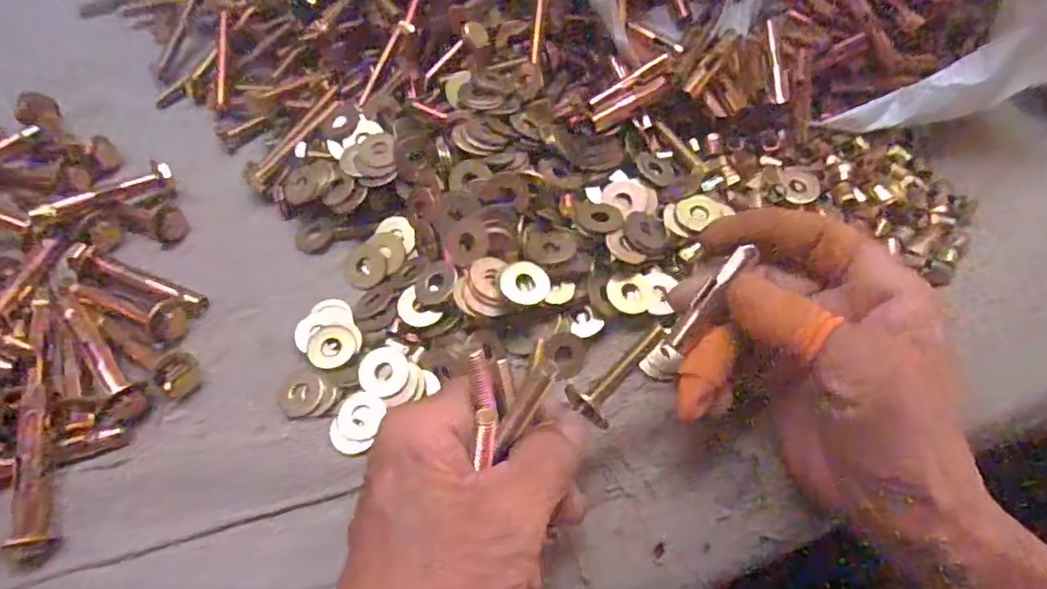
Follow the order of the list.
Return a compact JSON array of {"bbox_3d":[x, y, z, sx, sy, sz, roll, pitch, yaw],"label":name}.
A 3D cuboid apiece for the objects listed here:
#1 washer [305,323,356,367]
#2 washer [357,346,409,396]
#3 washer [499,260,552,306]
[{"bbox_3d":[-0.085,0.022,0.275,0.020,0.004,0.021,0,63,-1],"label":"washer"},{"bbox_3d":[-0.060,0.033,0.267,0.021,0.004,0.021,0,63,-1],"label":"washer"},{"bbox_3d":[0.001,-0.005,0.265,0.021,0.004,0.020,5,68,-13],"label":"washer"}]

